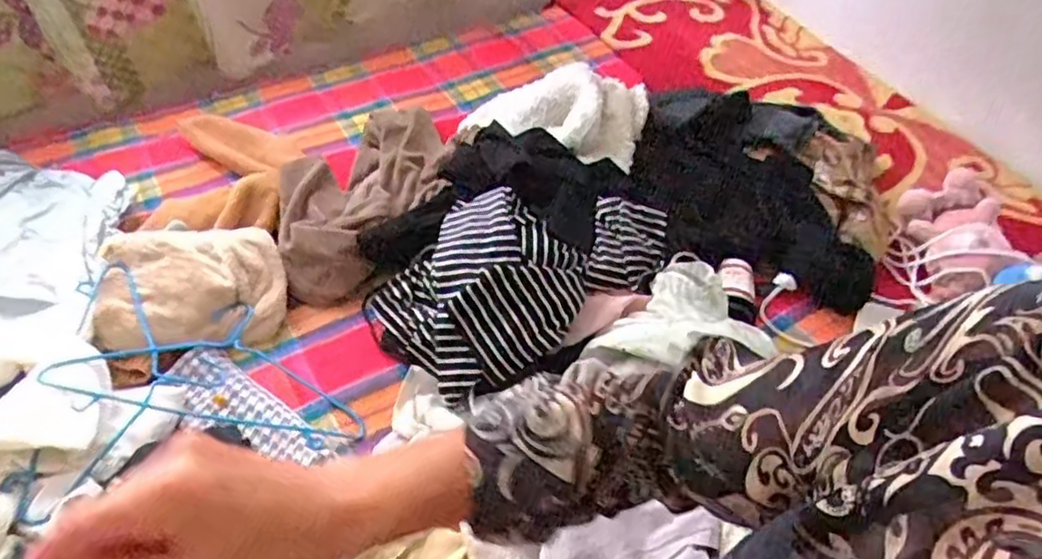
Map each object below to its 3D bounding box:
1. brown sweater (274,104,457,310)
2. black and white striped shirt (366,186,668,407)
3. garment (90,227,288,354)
[{"bbox_3d":[-0.290,-0.155,1.306,0.271,0.116,0.457,25,53,19],"label":"brown sweater"},{"bbox_3d":[0.015,-0.034,1.127,0.486,0.122,0.287,-33,57,-26],"label":"black and white striped shirt"},{"bbox_3d":[-0.541,0.014,1.134,0.279,0.107,0.211,-15,51,-14],"label":"garment"}]

